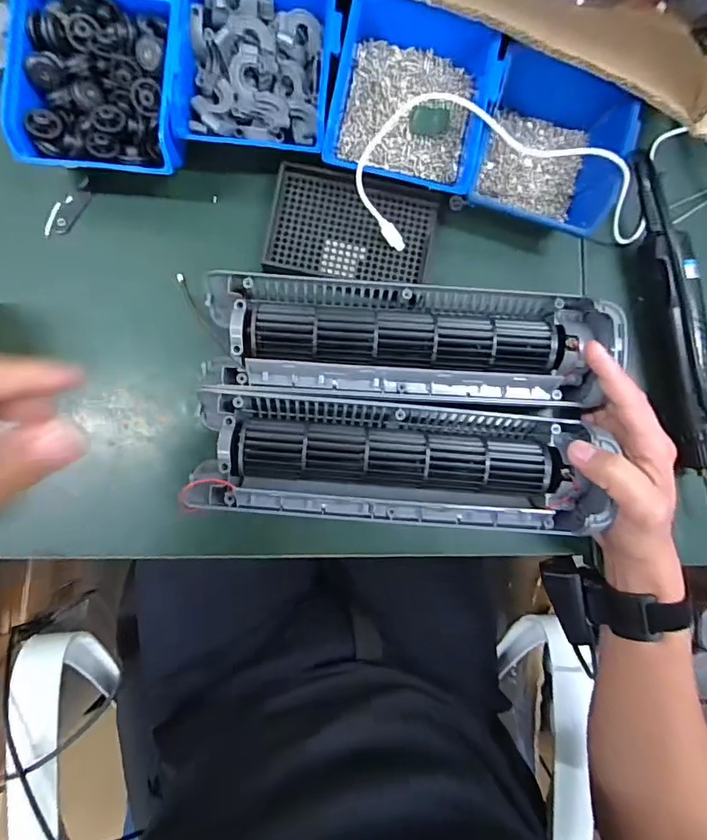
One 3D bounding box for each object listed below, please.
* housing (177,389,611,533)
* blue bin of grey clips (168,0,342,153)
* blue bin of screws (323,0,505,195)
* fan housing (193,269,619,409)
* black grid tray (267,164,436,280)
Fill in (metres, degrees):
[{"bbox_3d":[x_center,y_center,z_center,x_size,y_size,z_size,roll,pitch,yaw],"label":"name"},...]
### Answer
[{"bbox_3d":[0.033,0.031,0.354,0.294,0.047,0.089,5,87,-2],"label":"housing"},{"bbox_3d":[-0.073,-0.278,0.371,0.115,0.055,0.125,3,87,-4],"label":"blue bin of grey clips"},{"bbox_3d":[0.047,-0.257,0.376,0.117,0.050,0.139,14,86,-3],"label":"blue bin of screws"},{"bbox_3d":[0.041,-0.060,0.358,0.300,0.048,0.088,3,87,-2],"label":"fan housing"},{"bbox_3d":[-0.001,-0.162,0.391,0.134,0.011,0.088,4,87,-3],"label":"black grid tray"}]

